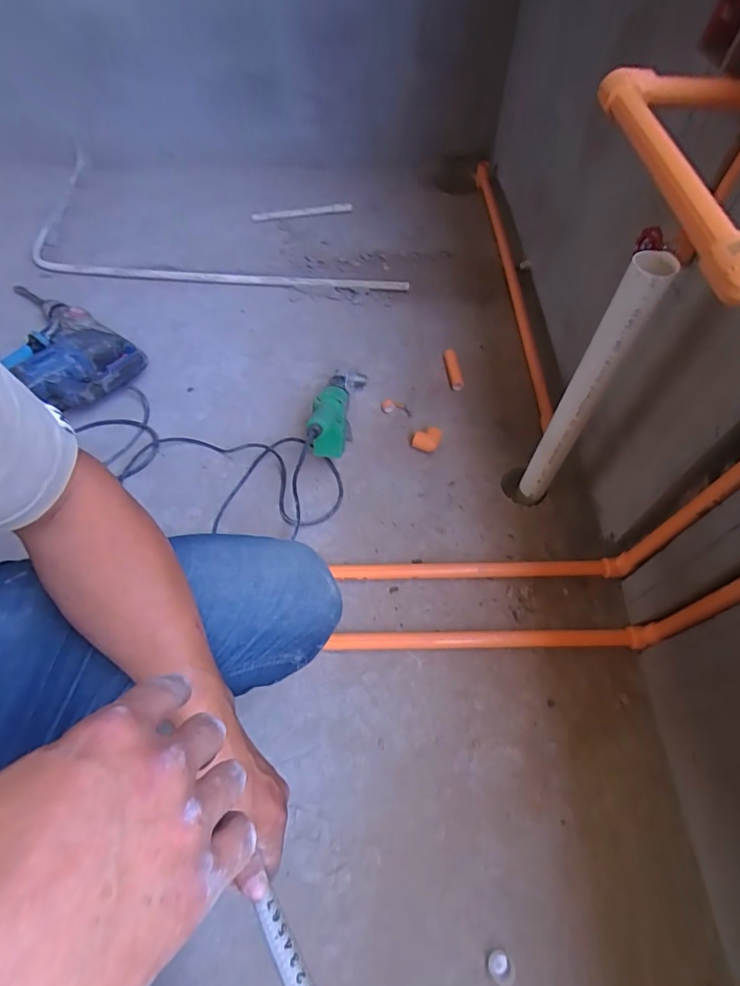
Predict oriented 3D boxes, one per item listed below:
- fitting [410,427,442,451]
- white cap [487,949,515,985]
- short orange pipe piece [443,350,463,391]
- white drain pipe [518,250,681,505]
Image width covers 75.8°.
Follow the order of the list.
[{"bbox_3d":[0.114,-0.107,0.959,0.055,0.035,0.041,10,59,7],"label":"fitting"},{"bbox_3d":[0.153,0.556,0.558,0.030,0.019,0.033,0,58,1],"label":"white cap"},{"bbox_3d":[0.188,-0.279,1.075,0.033,0.024,0.114,-4,58,-1],"label":"short orange pipe piece"},{"bbox_3d":[0.312,-0.127,0.722,0.057,0.466,0.054,38,66,22],"label":"white drain pipe"}]

